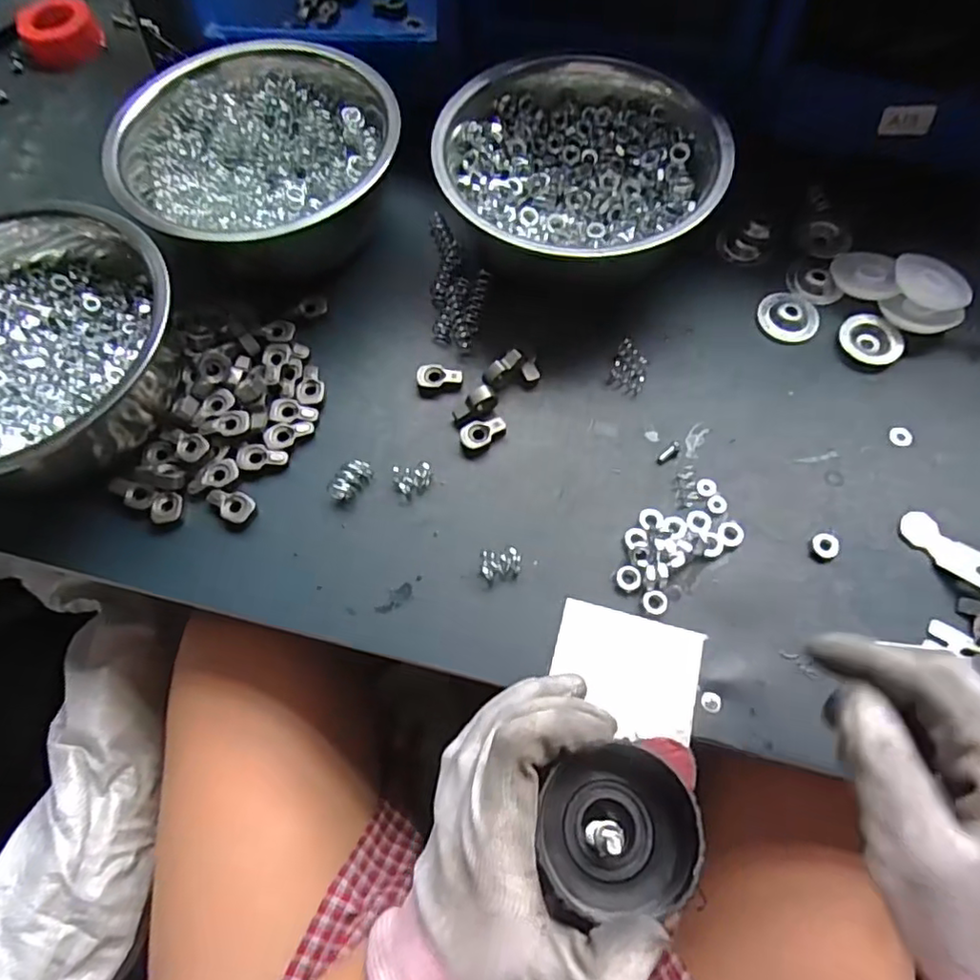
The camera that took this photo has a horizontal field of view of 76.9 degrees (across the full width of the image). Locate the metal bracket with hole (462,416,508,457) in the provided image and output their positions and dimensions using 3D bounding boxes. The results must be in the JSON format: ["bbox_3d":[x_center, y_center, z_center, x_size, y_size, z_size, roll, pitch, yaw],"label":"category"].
[{"bbox_3d":[-0.004,-0.032,0.380,0.028,0.008,0.020,-16,66,-5],"label":"metal bracket with hole"}]

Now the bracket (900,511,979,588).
[{"bbox_3d":[0.259,0.036,0.340,0.022,0.006,0.064,-37,53,-11],"label":"bracket"}]

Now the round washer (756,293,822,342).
[{"bbox_3d":[0.201,-0.117,0.413,0.039,0.004,0.039,-1,66,2],"label":"round washer"}]

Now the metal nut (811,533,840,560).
[{"bbox_3d":[0.189,0.031,0.346,0.015,0.004,0.014,-1,66,2],"label":"metal nut"}]

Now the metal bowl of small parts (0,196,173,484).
[{"bbox_3d":[-0.262,-0.075,0.350,0.163,0.078,0.164,-1,66,2],"label":"metal bowl of small parts"}]

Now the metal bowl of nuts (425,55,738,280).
[{"bbox_3d":[0.057,-0.210,0.411,0.182,0.085,0.159,-12,66,-4],"label":"metal bowl of nuts"}]

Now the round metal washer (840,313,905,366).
[{"bbox_3d":[0.251,-0.099,0.407,0.035,0.006,0.039,-28,68,-10],"label":"round metal washer"}]

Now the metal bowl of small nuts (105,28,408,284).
[{"bbox_3d":[-0.150,-0.215,0.422,0.172,0.084,0.172,-1,66,2],"label":"metal bowl of small nuts"}]

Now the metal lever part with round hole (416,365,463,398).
[{"bbox_3d":[-0.033,-0.071,0.398,0.029,0.007,0.020,-4,66,0],"label":"metal lever part with round hole"}]

